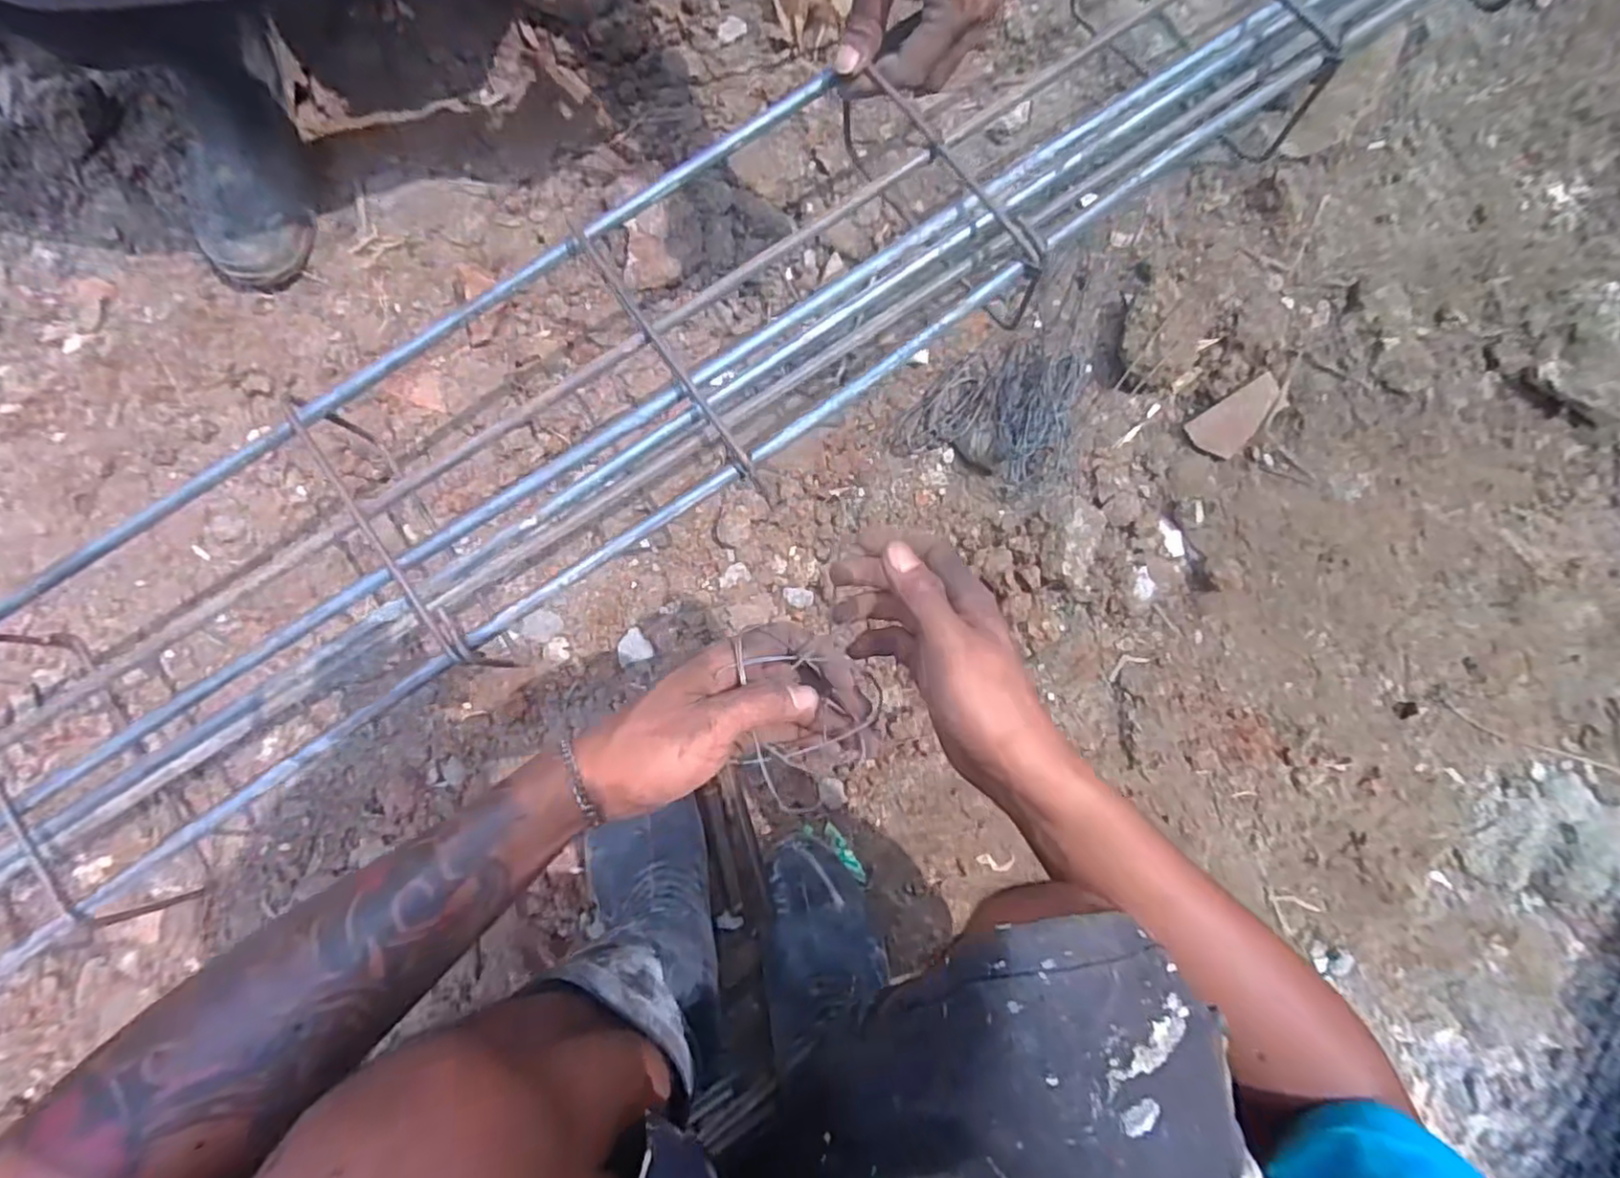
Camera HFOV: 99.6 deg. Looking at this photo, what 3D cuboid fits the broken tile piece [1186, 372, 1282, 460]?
[{"bbox_3d":[0.394,-0.155,0.630,0.086,0.008,0.046,-33,93,8],"label":"broken tile piece"}]

